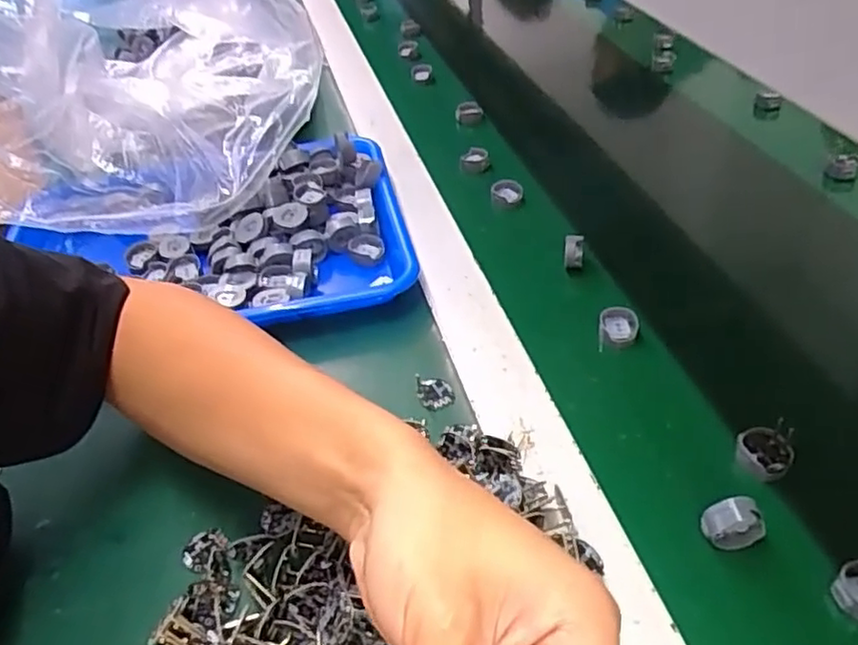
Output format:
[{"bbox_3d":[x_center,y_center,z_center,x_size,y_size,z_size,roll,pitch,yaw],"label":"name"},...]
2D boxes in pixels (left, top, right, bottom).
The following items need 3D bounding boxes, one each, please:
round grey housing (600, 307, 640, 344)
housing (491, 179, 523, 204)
[{"bbox_3d":[0.136,0.003,0.478,0.026,0.011,0.029,9,43,17],"label":"round grey housing"},{"bbox_3d":[0.073,-0.122,0.622,0.028,0.018,0.016,2,42,10],"label":"housing"}]

